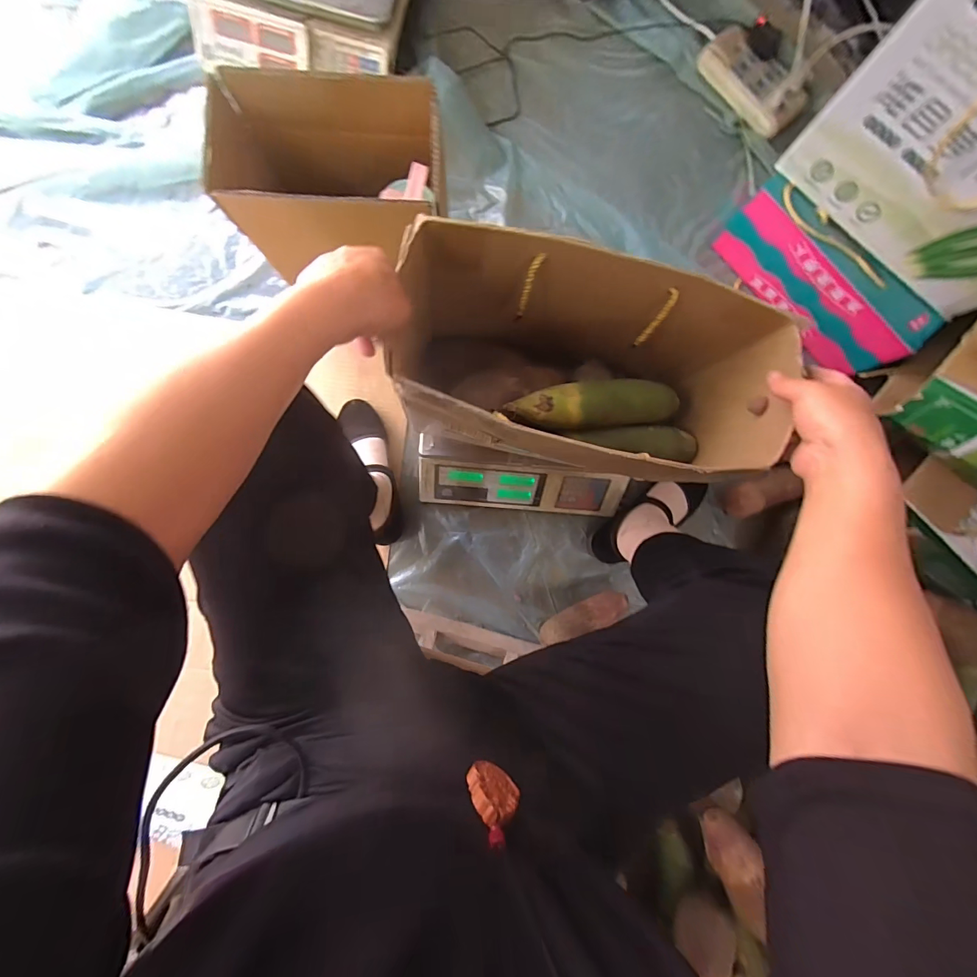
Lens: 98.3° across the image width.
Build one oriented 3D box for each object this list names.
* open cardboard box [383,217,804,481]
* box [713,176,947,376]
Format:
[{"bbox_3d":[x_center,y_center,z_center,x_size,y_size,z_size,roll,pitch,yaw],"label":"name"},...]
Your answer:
[{"bbox_3d":[0.101,-0.129,0.462,0.363,0.207,0.170,10,88,-1],"label":"open cardboard box"},{"bbox_3d":[0.538,-0.339,0.699,0.087,0.140,0.332,-41,90,-2],"label":"box"}]

